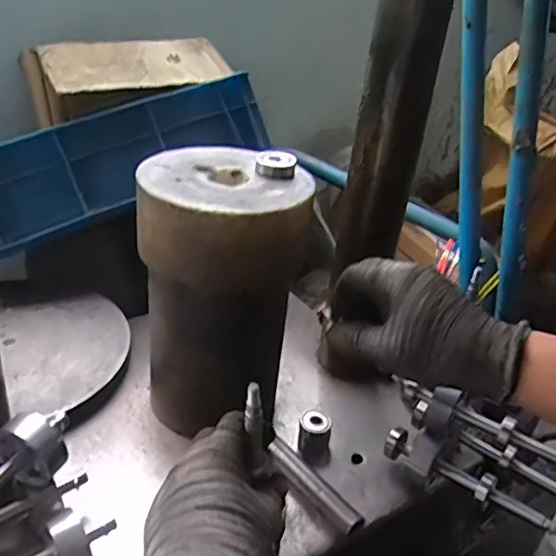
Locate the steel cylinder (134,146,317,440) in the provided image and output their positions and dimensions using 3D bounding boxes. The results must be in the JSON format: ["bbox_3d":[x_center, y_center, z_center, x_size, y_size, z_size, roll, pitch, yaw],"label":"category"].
[{"bbox_3d":[-0.052,0.022,0.533,0.137,0.248,0.137,3,30,-6],"label":"steel cylinder"}]

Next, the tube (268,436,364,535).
[{"bbox_3d":[0.030,0.183,0.513,0.020,0.014,0.108,-18,38,-36],"label":"tube"}]

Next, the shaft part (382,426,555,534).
[{"bbox_3d":[0.170,0.182,0.510,0.164,0.023,0.024,27,36,32],"label":"shaft part"}]

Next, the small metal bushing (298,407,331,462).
[{"bbox_3d":[0.036,0.151,0.557,0.031,0.033,0.033,10,30,7],"label":"small metal bushing"}]

